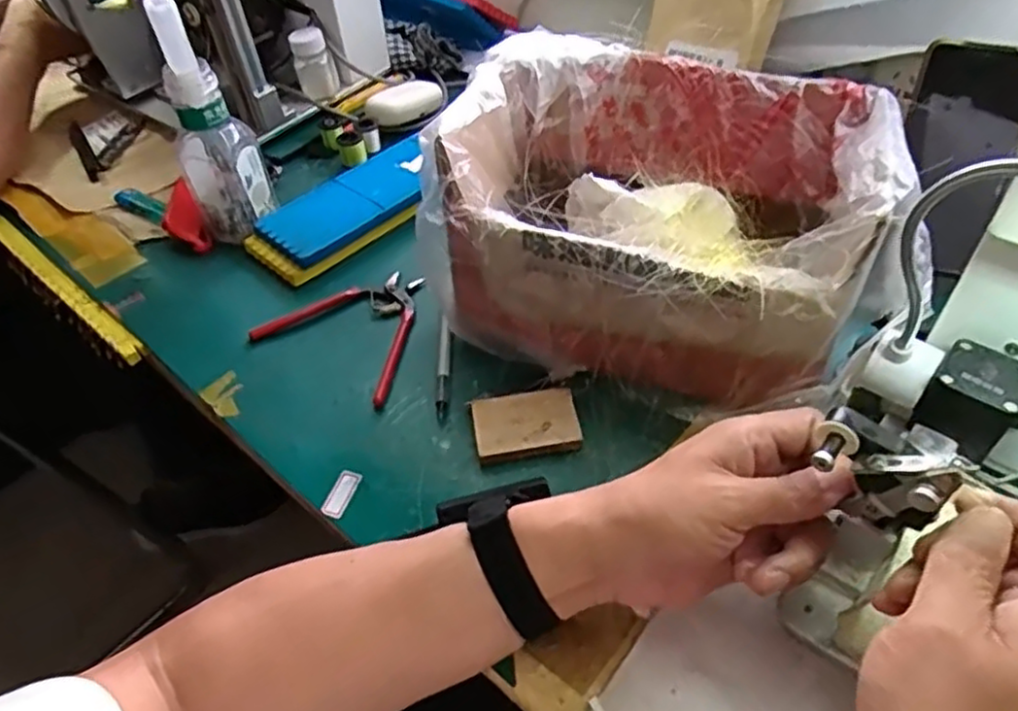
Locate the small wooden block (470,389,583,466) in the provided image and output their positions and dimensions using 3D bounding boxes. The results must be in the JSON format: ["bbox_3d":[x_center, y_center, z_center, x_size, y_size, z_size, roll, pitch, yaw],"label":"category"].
[{"bbox_3d":[0.011,0.047,0.491,0.072,0.013,0.052,-7,47,-3],"label":"small wooden block"}]

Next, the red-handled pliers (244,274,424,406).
[{"bbox_3d":[-0.118,-0.030,0.571,0.132,0.010,0.127,23,53,22],"label":"red-handled pliers"}]

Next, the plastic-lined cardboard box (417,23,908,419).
[{"bbox_3d":[0.099,-0.100,0.490,0.266,0.137,0.197,17,51,18],"label":"plastic-lined cardboard box"}]

